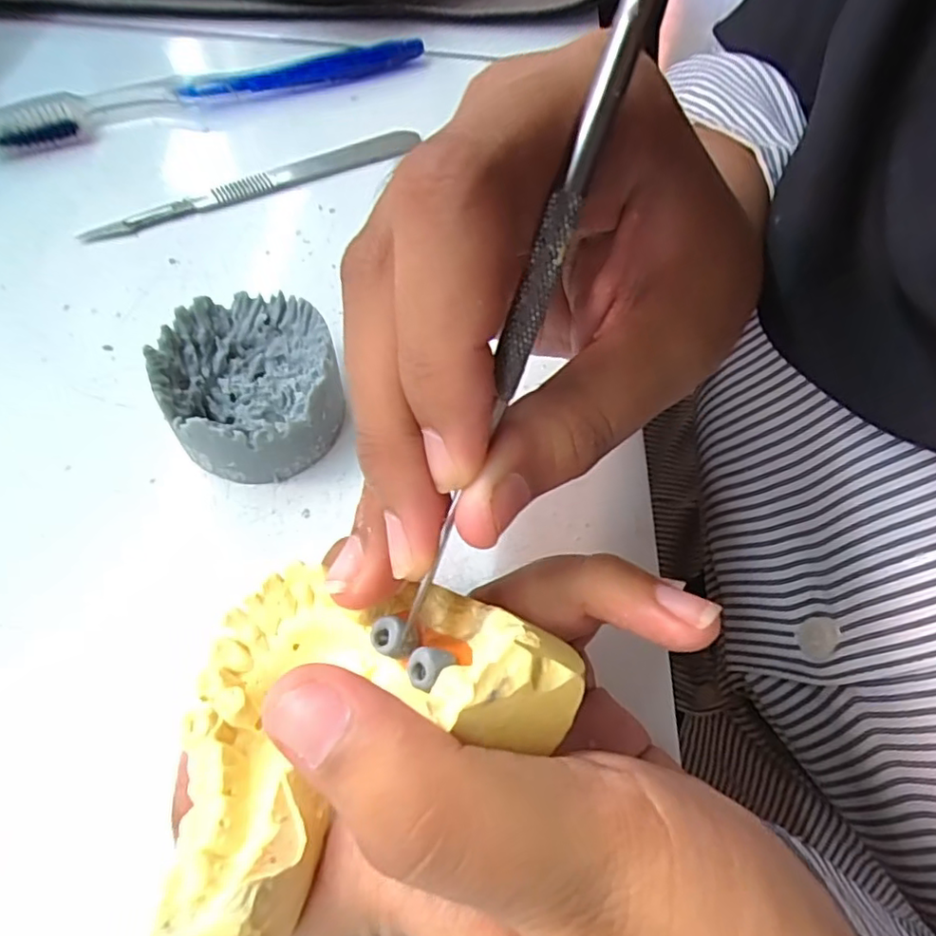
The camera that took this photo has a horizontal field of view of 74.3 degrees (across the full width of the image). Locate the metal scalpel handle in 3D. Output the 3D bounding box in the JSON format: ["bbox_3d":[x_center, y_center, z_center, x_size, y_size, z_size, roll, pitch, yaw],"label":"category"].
[{"bbox_3d":[-0.082,-0.116,0.248,0.138,0.005,0.013,-25,65,-17],"label":"metal scalpel handle"}]

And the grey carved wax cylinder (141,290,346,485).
[{"bbox_3d":[-0.063,-0.024,0.183,0.047,0.029,0.051,2,60,-3],"label":"grey carved wax cylinder"}]

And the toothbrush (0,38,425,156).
[{"bbox_3d":[-0.108,-0.169,0.272,0.185,0.013,0.018,-24,65,-16],"label":"toothbrush"}]

